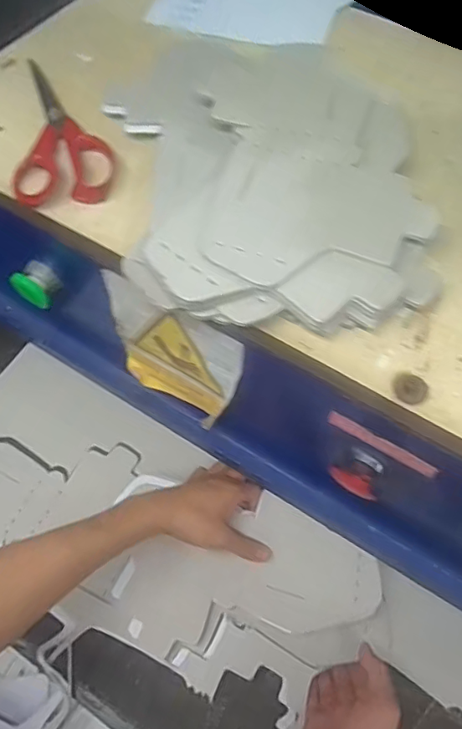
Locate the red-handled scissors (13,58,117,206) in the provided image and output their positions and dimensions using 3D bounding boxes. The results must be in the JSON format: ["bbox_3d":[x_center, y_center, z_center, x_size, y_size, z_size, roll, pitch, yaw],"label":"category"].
[{"bbox_3d":[-0.145,-0.216,0.487,0.083,0.011,0.186,-4,62,-2],"label":"red-handled scissors"}]

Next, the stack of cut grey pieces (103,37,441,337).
[{"bbox_3d":[0.026,-0.175,0.453,0.249,0.037,0.346,-4,62,-3],"label":"stack of cut grey pieces"}]

